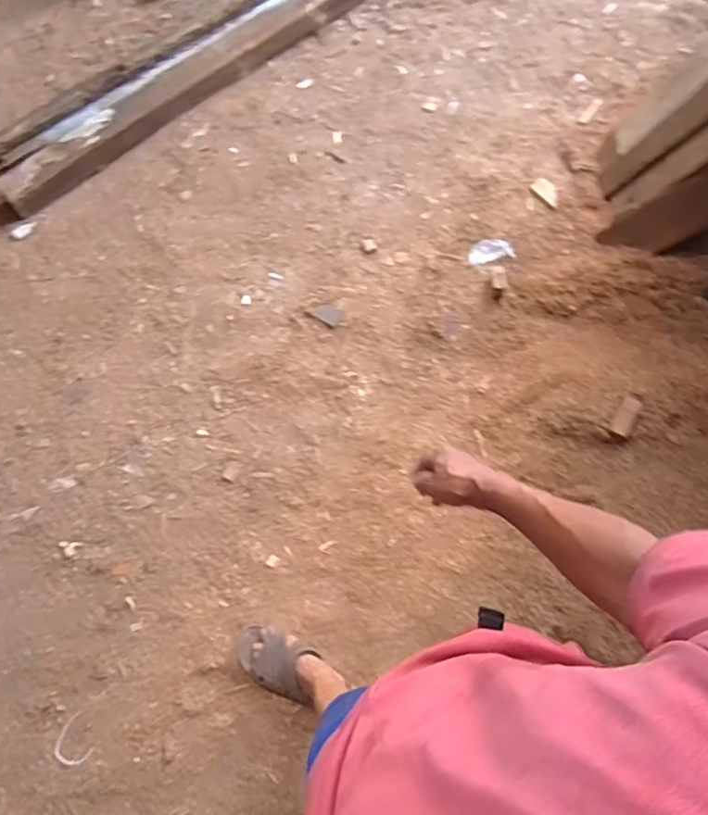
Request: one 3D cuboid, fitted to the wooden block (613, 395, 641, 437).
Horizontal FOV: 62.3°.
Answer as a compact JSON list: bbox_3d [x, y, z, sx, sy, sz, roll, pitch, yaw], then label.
[{"bbox_3d":[0.735,0.022,1.571,0.038,0.014,0.111,22,88,8],"label":"wooden block"}]

